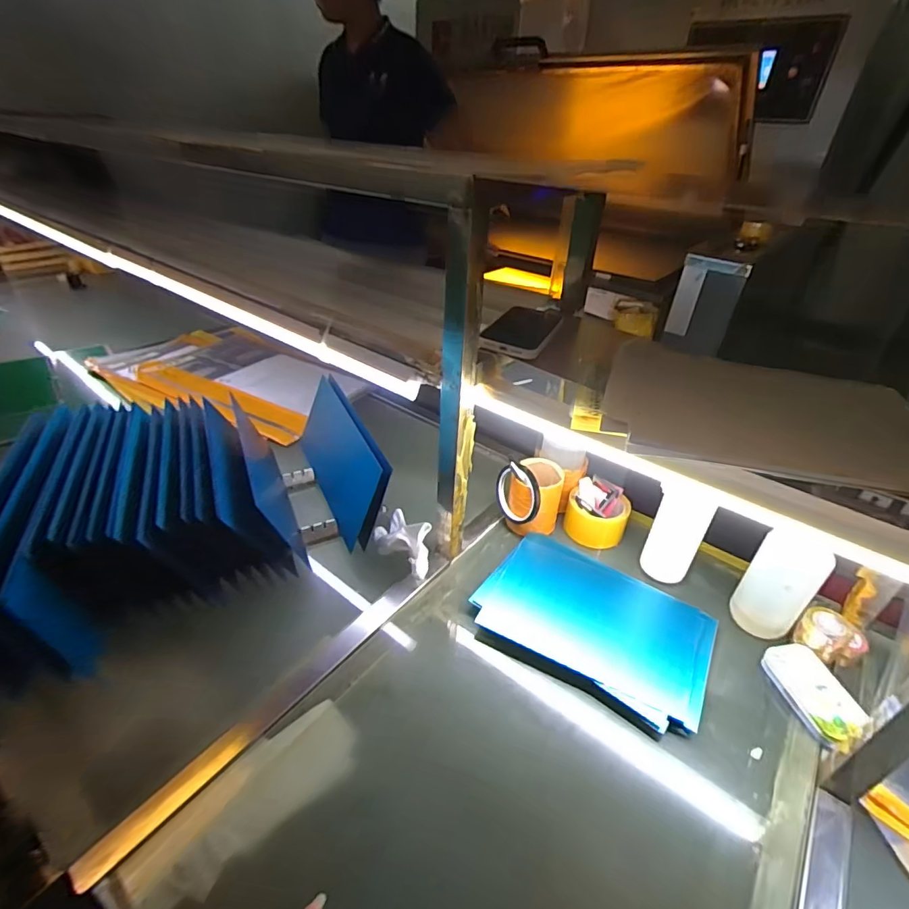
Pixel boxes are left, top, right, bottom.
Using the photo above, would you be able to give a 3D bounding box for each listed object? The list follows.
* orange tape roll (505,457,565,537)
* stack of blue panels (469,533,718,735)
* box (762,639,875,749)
[{"bbox_3d":[0.126,0.067,0.752,0.076,0.100,0.072,2,35,-2],"label":"orange tape roll"},{"bbox_3d":[0.185,0.214,0.631,0.282,0.020,0.191,22,39,24],"label":"stack of blue panels"},{"bbox_3d":[0.418,0.275,0.557,0.066,0.017,0.116,-22,38,-5],"label":"box"}]

